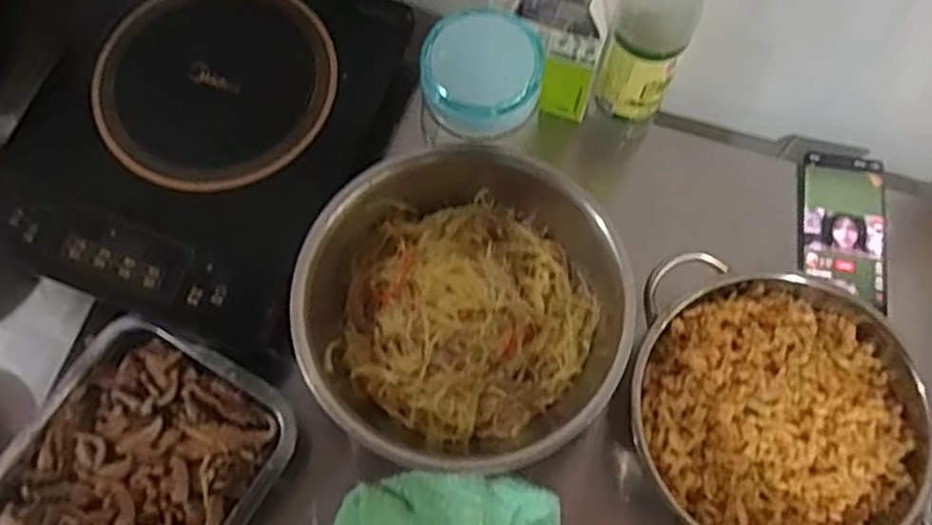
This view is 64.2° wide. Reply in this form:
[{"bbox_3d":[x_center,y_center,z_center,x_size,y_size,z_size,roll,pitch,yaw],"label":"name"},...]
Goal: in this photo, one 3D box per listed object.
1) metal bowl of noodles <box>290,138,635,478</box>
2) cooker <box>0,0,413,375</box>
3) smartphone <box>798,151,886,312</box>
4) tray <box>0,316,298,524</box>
[{"bbox_3d":[-0.004,0.033,0.572,0.245,0.102,0.237,1,69,-2],"label":"metal bowl of noodles"},{"bbox_3d":[-0.232,-0.125,0.642,0.283,0.044,0.357,16,70,4],"label":"cooker"},{"bbox_3d":[0.338,-0.033,0.661,0.074,0.013,0.136,9,69,2],"label":"smartphone"},{"bbox_3d":[-0.261,0.183,0.563,0.186,0.042,0.248,28,71,9],"label":"tray"}]

